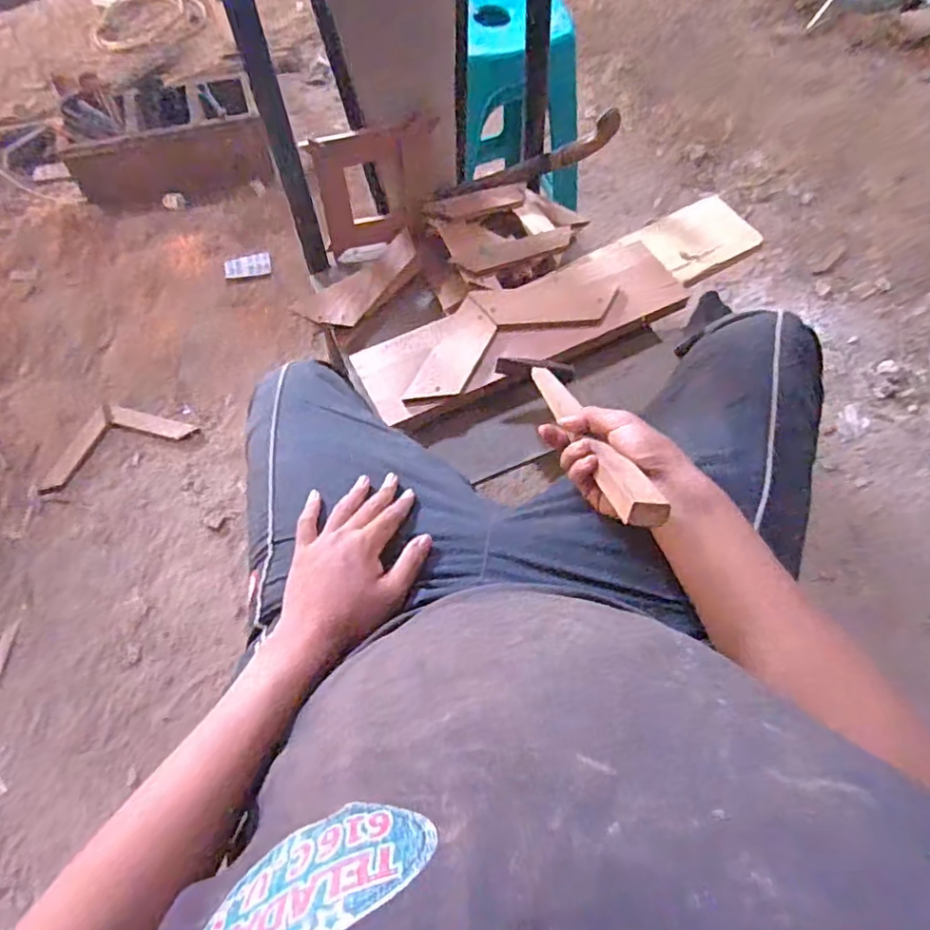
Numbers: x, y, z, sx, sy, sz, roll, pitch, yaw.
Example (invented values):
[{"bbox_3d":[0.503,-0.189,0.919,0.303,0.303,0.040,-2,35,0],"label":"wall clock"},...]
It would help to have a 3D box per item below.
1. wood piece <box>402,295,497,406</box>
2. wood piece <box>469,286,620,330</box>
[{"bbox_3d":[-0.010,-0.130,0.745,0.056,0.011,0.159,22,65,11],"label":"wood piece"},{"bbox_3d":[0.103,-0.200,0.784,0.176,0.011,0.062,-4,63,-3],"label":"wood piece"}]

